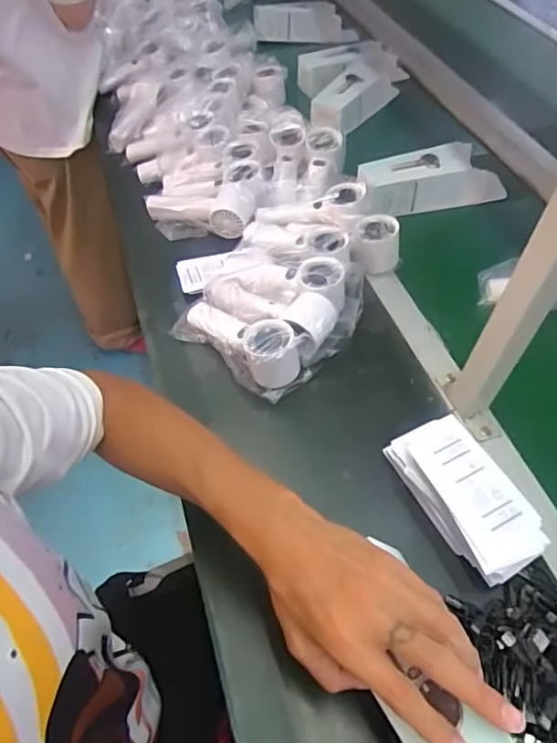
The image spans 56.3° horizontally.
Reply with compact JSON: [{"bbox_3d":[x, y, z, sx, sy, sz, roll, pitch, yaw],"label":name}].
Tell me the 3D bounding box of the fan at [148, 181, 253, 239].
[{"bbox_3d":[-0.114,-0.233,0.756,0.166,0.057,0.055,5,50,20],"label":"fan"}]

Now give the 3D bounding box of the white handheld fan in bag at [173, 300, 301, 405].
[{"bbox_3d":[-0.048,-0.032,0.608,0.182,0.071,0.059,26,54,32],"label":"white handheld fan in bag"}]

